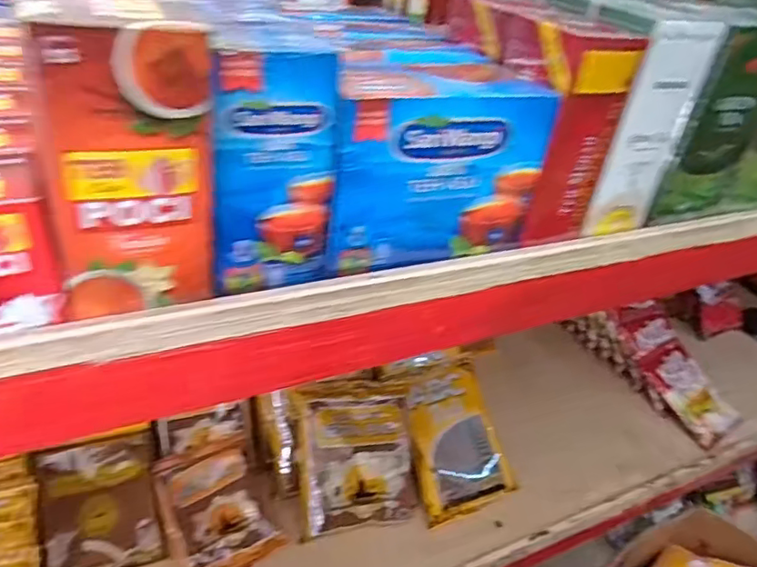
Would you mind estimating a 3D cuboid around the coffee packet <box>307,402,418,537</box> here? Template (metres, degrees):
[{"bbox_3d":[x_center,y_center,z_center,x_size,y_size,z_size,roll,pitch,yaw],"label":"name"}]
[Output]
[{"bbox_3d":[-0.018,0.198,0.647,0.118,0.135,0.036,-4,-9,-10],"label":"coffee packet"}]

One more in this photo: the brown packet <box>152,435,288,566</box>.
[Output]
[{"bbox_3d":[-0.174,0.241,0.623,0.100,0.019,0.137,-18,56,-24],"label":"brown packet"}]

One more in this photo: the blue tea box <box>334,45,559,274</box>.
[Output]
[{"bbox_3d":[0.024,-0.078,0.349,0.129,0.105,0.076,-9,36,-24],"label":"blue tea box"}]

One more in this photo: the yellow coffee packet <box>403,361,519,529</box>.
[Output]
[{"bbox_3d":[0.091,0.187,0.705,0.120,0.026,0.166,-9,75,-27],"label":"yellow coffee packet"}]

